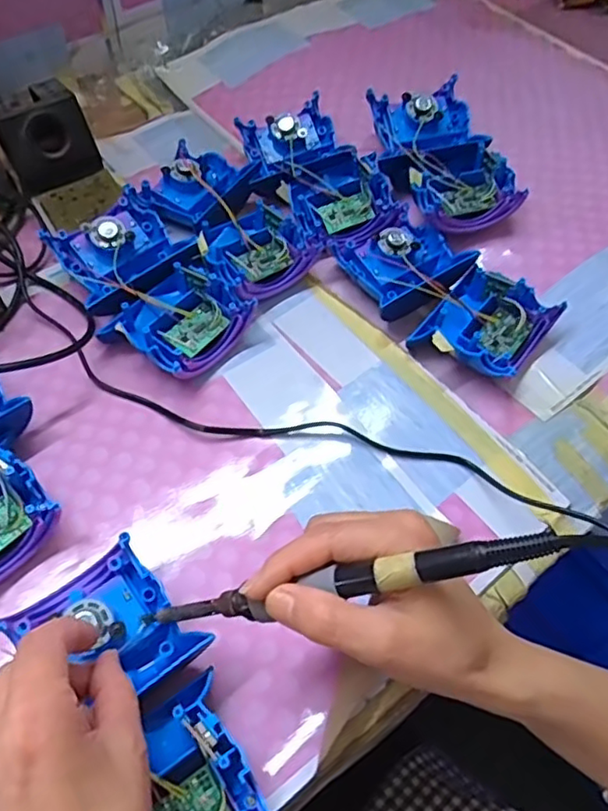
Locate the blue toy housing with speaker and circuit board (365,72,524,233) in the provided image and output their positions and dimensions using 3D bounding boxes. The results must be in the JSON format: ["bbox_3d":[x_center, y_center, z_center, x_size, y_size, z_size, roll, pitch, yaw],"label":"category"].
[{"bbox_3d":[0.112,-0.207,0.526,0.084,0.059,0.153,-16,58,-12],"label":"blue toy housing with speaker and circuit board"}]

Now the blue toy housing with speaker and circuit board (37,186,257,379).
[{"bbox_3d":[-0.118,-0.091,0.467,0.097,0.042,0.167,-38,65,-23],"label":"blue toy housing with speaker and circuit board"}]

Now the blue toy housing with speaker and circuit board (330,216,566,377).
[{"bbox_3d":[0.103,-0.086,0.472,0.164,0.034,0.092,37,63,21],"label":"blue toy housing with speaker and circuit board"}]

